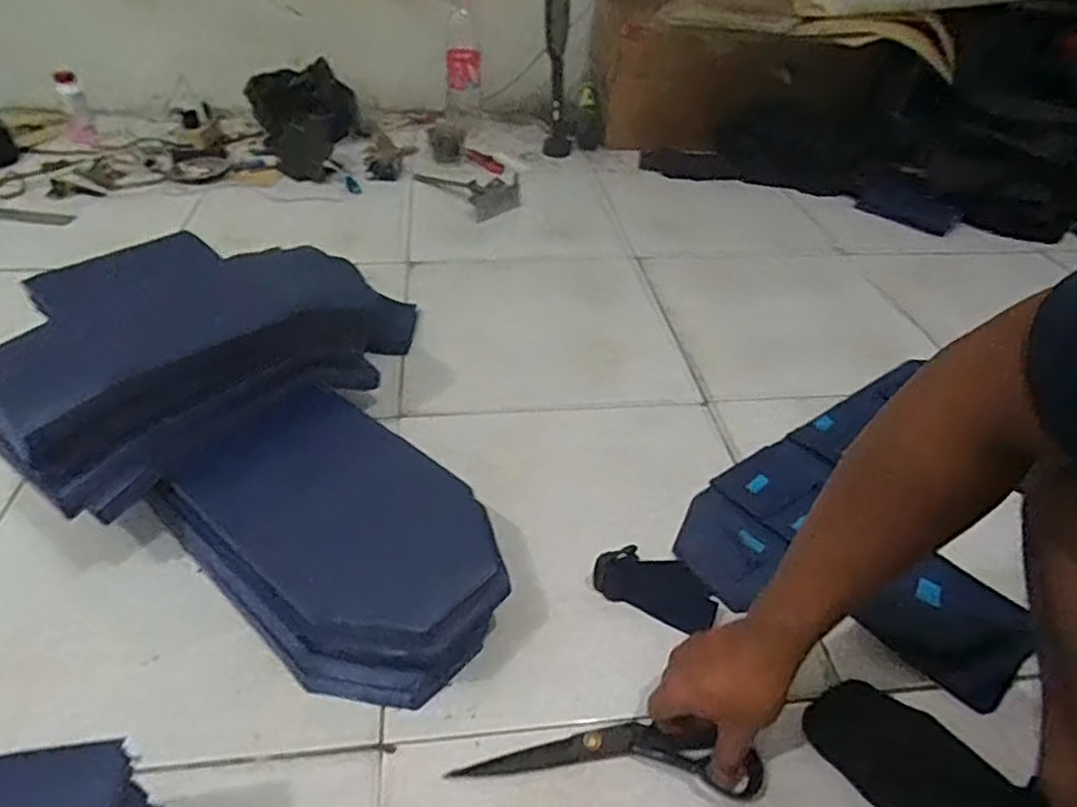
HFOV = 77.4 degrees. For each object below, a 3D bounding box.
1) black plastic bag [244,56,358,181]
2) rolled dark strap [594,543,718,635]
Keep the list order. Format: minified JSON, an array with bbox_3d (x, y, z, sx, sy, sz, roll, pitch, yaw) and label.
[{"bbox_3d":[-0.500,-0.607,1.444,0.224,0.133,0.350,-8,42,-14],"label":"black plastic bag"},{"bbox_3d":[0.115,0.171,0.646,0.114,0.034,0.051,17,42,15],"label":"rolled dark strap"}]

